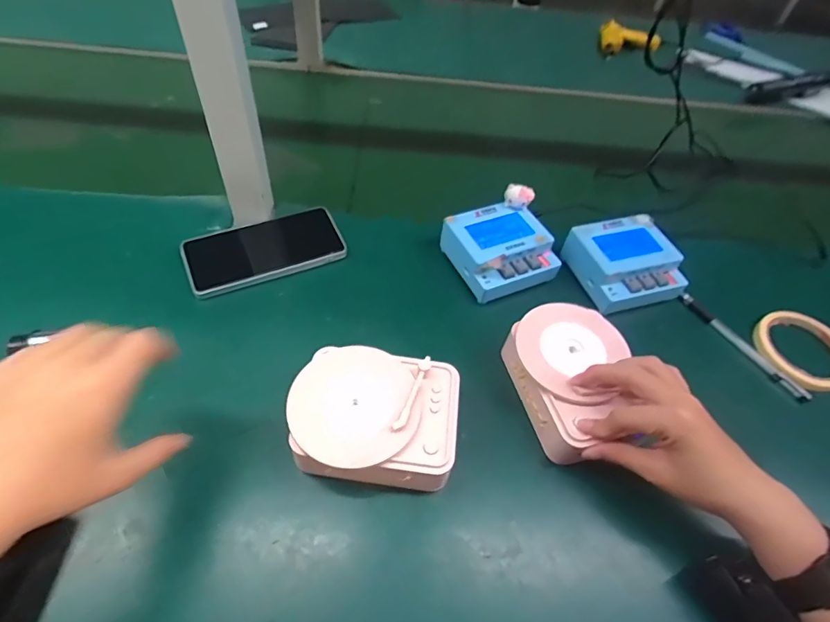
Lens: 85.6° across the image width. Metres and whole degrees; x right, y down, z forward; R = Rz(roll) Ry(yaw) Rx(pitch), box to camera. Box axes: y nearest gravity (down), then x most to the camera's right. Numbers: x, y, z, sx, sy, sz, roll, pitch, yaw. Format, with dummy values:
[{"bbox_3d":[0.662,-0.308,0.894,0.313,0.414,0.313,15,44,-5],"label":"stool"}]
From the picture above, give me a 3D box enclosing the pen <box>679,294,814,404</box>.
[{"bbox_3d":[0.343,0.035,0.474,0.010,0.013,0.149,-26,59,-24],"label":"pen"}]

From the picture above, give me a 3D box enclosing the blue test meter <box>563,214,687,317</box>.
[{"bbox_3d":[0.237,-0.054,0.504,0.105,0.045,0.105,-16,55,-17],"label":"blue test meter"}]

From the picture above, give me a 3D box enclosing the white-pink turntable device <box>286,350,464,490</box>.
[{"bbox_3d":[-0.033,0.087,0.363,0.130,0.044,0.104,7,51,0],"label":"white-pink turntable device"}]

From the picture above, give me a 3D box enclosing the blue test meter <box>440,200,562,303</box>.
[{"bbox_3d":[0.095,-0.068,0.504,0.104,0.045,0.102,-22,57,-22],"label":"blue test meter"}]

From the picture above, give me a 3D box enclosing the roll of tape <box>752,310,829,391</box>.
[{"bbox_3d":[0.409,0.039,0.472,0.094,0.021,0.091,3,52,-4],"label":"roll of tape"}]

